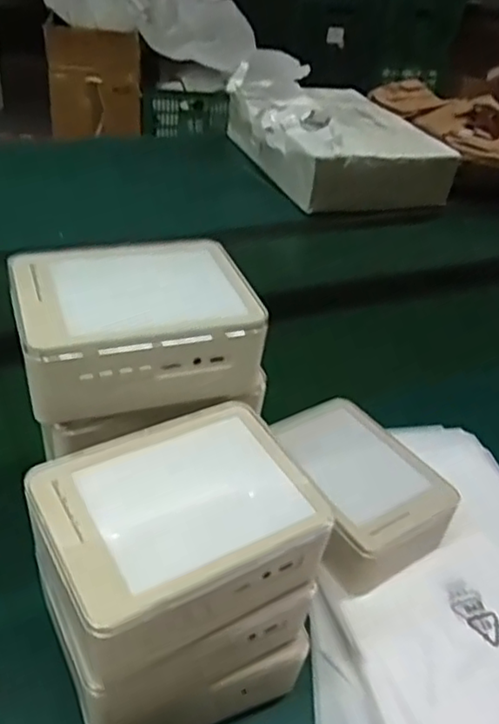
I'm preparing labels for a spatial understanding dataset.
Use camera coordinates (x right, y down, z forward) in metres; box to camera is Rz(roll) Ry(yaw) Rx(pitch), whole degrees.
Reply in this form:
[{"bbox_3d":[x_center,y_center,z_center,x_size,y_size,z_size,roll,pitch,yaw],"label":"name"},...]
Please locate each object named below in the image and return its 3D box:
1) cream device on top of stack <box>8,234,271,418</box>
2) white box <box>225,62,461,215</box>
[{"bbox_3d":[-0.072,-0.024,0.403,0.144,0.060,0.108,-10,39,-22],"label":"cream device on top of stack"},{"bbox_3d":[0.159,-0.422,1.186,0.321,0.106,0.374,-8,38,-19],"label":"white box"}]

